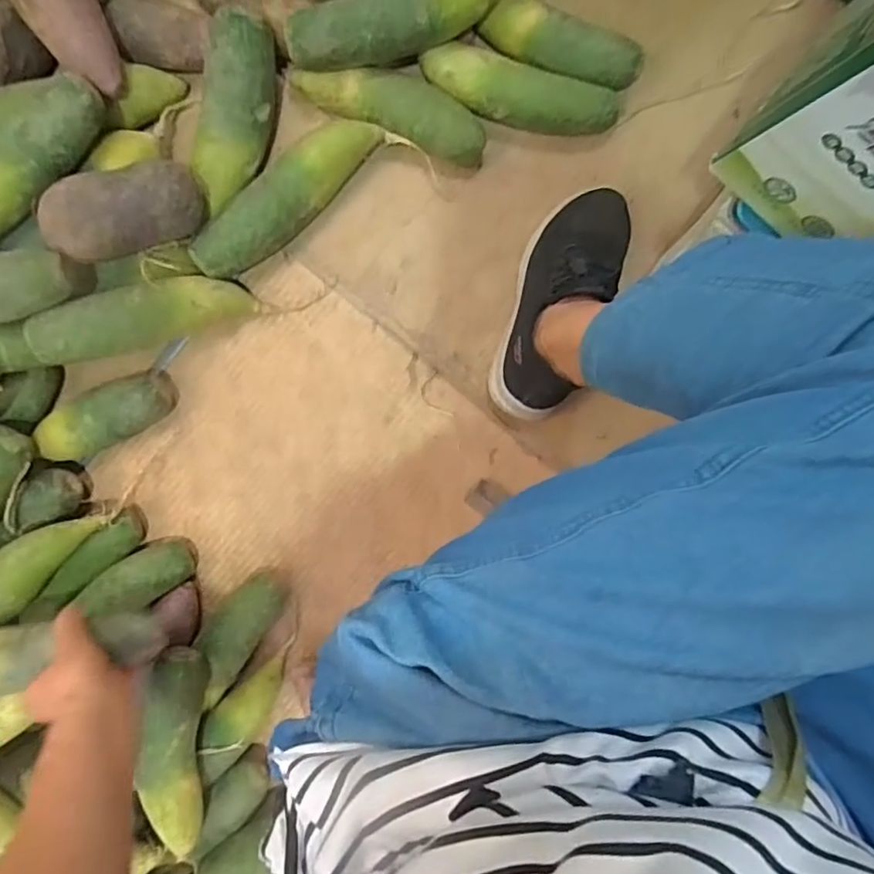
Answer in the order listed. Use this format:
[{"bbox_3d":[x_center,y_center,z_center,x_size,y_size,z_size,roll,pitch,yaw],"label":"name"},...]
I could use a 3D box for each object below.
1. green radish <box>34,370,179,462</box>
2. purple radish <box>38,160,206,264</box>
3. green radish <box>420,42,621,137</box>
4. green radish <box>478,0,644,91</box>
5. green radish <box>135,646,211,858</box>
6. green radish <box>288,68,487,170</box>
[{"bbox_3d":[-0.324,-0.018,0.592,0.125,0.058,0.056,-27,97,0],"label":"green radish"},{"bbox_3d":[-0.269,-0.196,0.527,0.126,0.071,0.064,-19,98,-2],"label":"purple radish"},{"bbox_3d":[0.083,-0.334,0.590,0.194,0.049,0.055,17,95,-5],"label":"green radish"},{"bbox_3d":[0.120,-0.377,0.582,0.159,0.045,0.050,22,95,-5],"label":"green radish"},{"bbox_3d":[-0.248,0.306,0.573,0.045,0.061,0.190,-1,97,-4],"label":"green radish"},{"bbox_3d":[-0.042,-0.317,0.578,0.187,0.049,0.050,21,95,-5],"label":"green radish"}]

